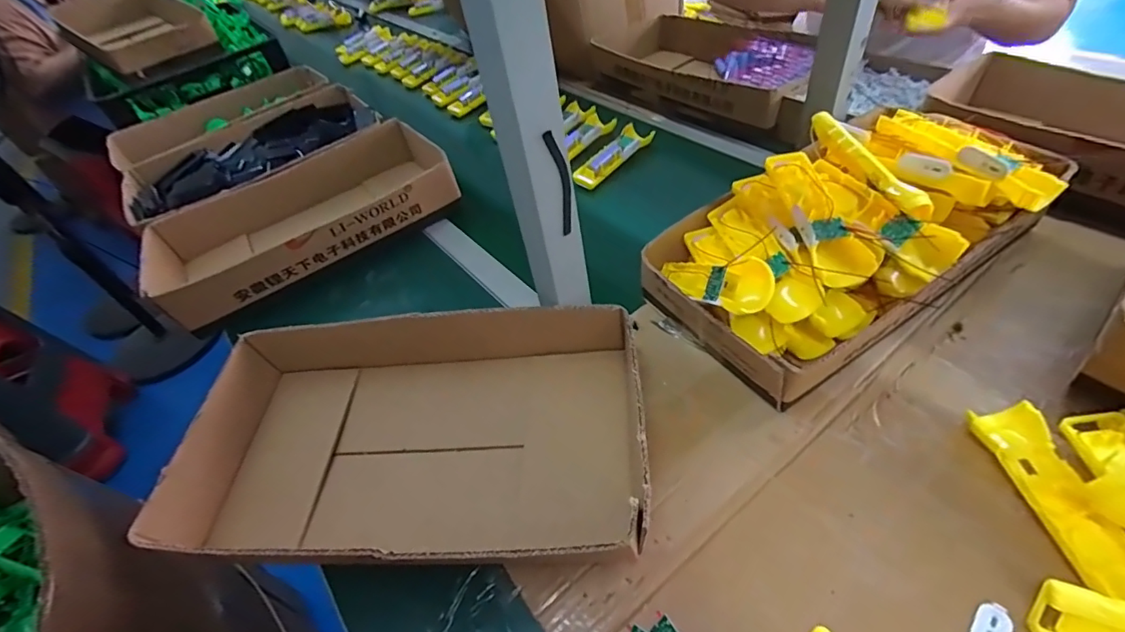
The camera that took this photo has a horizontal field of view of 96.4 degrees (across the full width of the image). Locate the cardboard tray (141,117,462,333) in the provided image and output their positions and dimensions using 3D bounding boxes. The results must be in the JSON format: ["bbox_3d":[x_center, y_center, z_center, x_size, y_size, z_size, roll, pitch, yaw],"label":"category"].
[{"bbox_3d":[-0.372,-0.150,0.754,0.436,0.083,0.248,-38,53,-23],"label":"cardboard tray"}]

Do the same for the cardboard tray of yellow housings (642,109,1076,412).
[{"bbox_3d":[0.301,-0.089,0.542,0.400,0.139,0.215,-27,49,-15],"label":"cardboard tray of yellow housings"}]

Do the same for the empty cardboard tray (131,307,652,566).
[{"bbox_3d":[-0.138,0.113,0.466,0.412,0.092,0.223,-4,48,6],"label":"empty cardboard tray"}]

